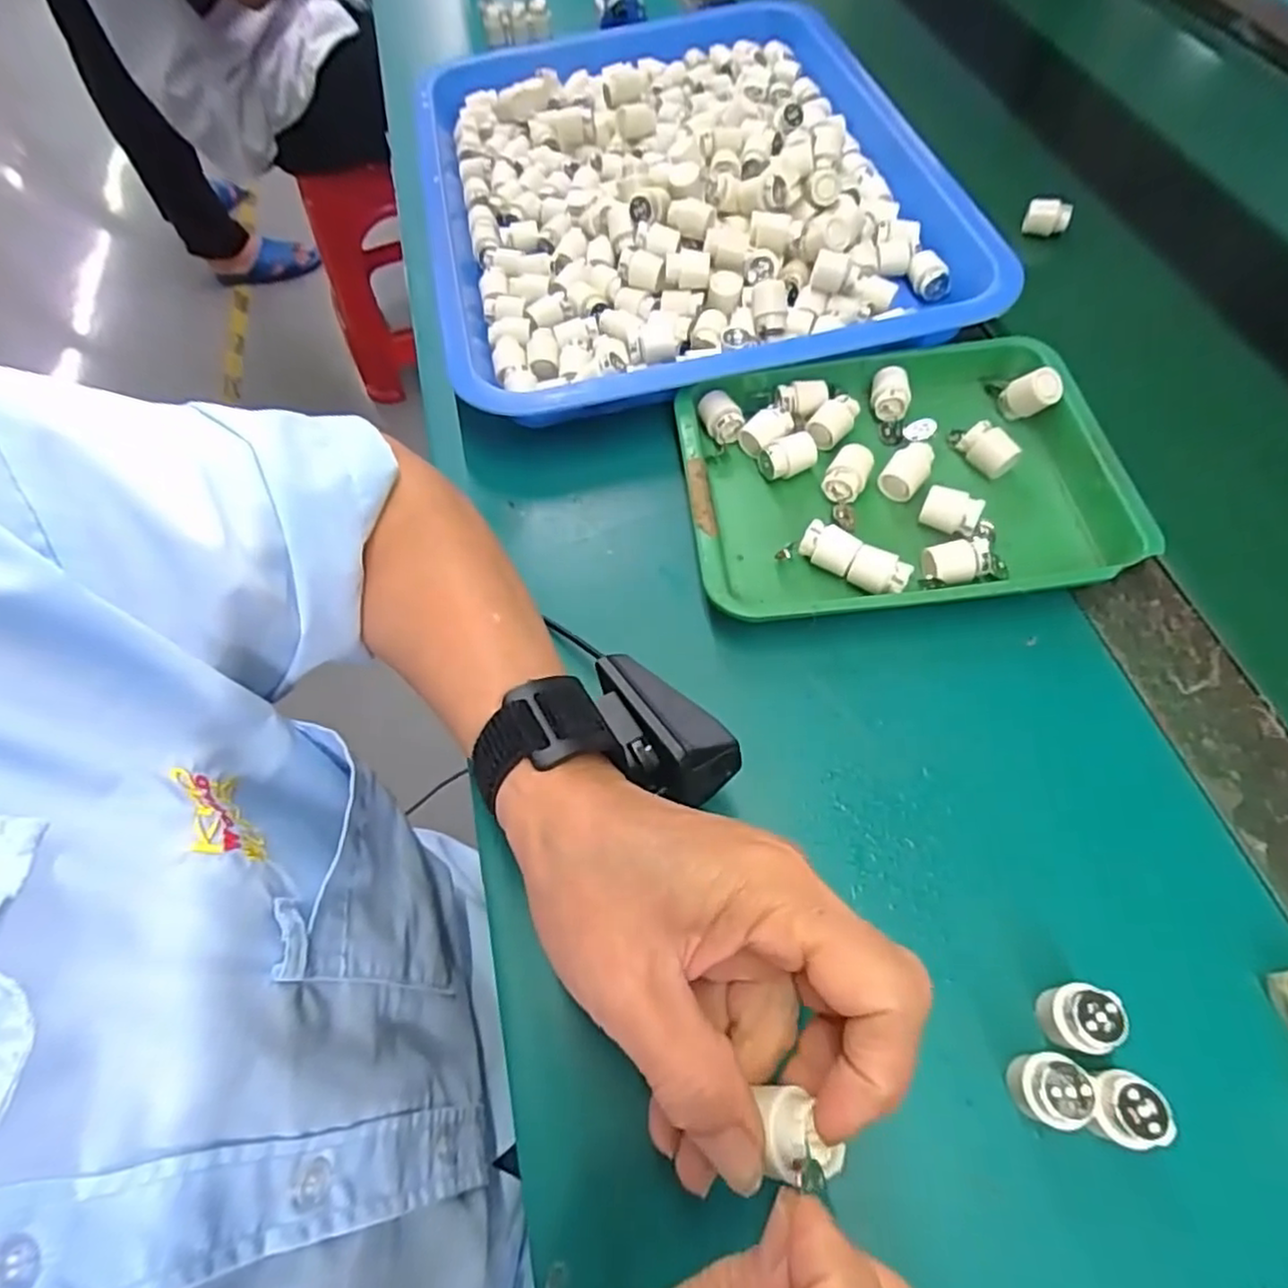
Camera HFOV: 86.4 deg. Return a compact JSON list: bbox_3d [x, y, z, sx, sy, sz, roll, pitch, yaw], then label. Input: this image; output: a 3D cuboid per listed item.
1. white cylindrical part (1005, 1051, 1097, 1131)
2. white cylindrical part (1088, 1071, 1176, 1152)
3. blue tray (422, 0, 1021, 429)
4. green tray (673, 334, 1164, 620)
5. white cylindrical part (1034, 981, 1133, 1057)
[{"bbox_3d":[0.137,0.152,0.234,0.022,0.027,0.020,-1,61,2],"label":"white cylindrical part"},{"bbox_3d":[0.159,0.156,0.231,0.021,0.028,0.020,-1,61,2],"label":"white cylindrical part"},{"bbox_3d":[0.018,-0.333,0.494,0.335,0.053,0.439,-12,61,-3],"label":"blue tray"},{"bbox_3d":[0.130,-0.088,0.364,0.213,0.028,0.163,-8,61,-1],"label":"green tray"},{"bbox_3d":[0.153,0.133,0.245,0.021,0.030,0.020,-1,61,2],"label":"white cylindrical part"}]

